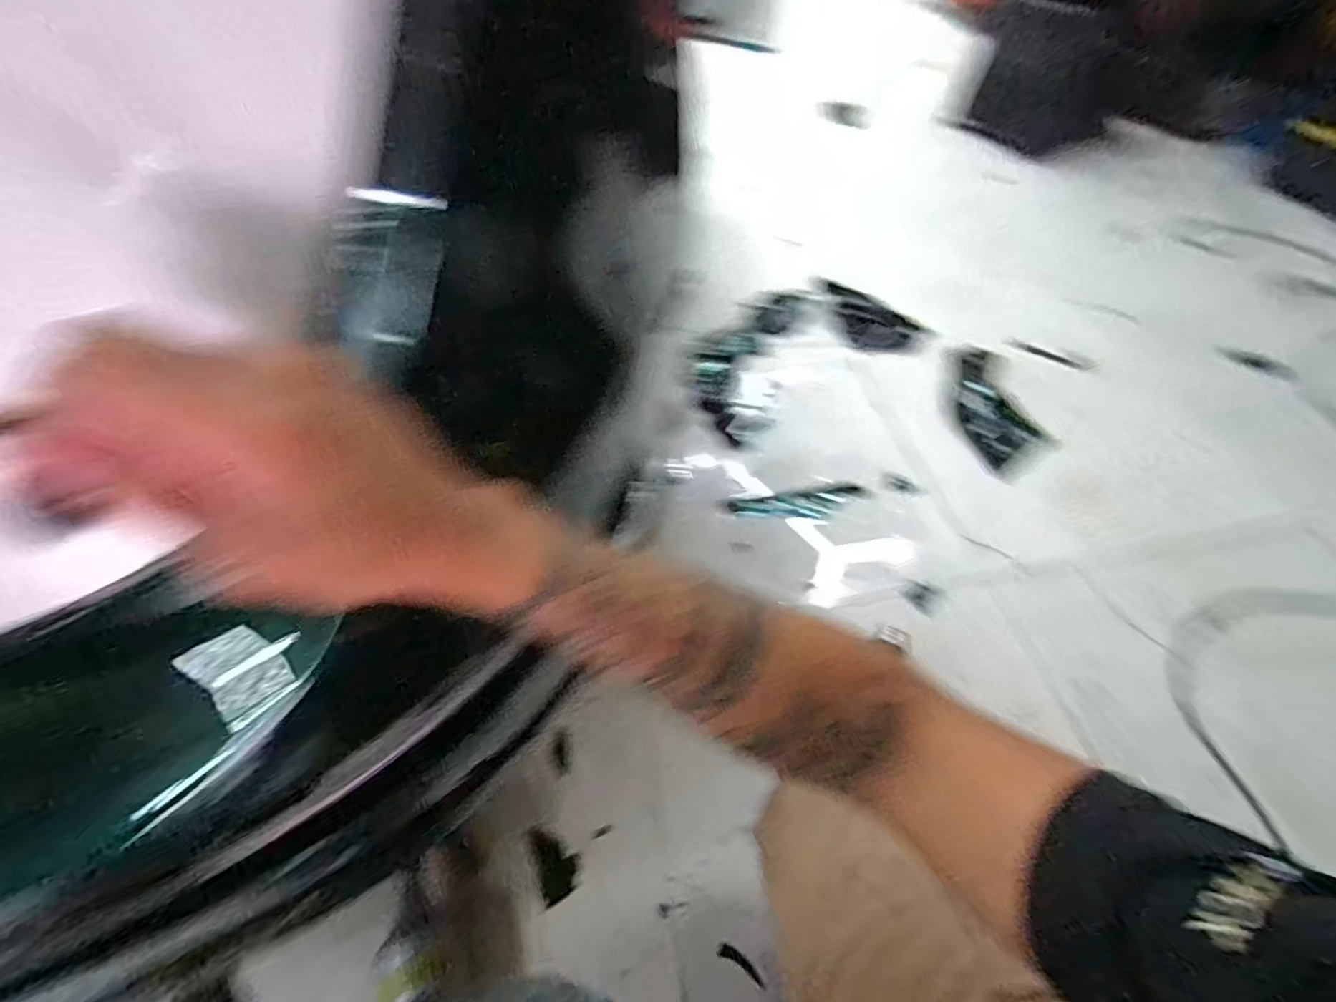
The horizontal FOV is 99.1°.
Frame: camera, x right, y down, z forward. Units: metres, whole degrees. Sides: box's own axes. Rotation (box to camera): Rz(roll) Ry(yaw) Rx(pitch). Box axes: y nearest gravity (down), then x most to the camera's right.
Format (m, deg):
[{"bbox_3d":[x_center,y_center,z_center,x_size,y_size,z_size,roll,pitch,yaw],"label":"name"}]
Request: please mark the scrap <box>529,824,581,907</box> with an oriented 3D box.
[{"bbox_3d":[-0.144,0.456,0.725,0.051,0.004,0.088,-21,53,-15],"label":"scrap"}]

